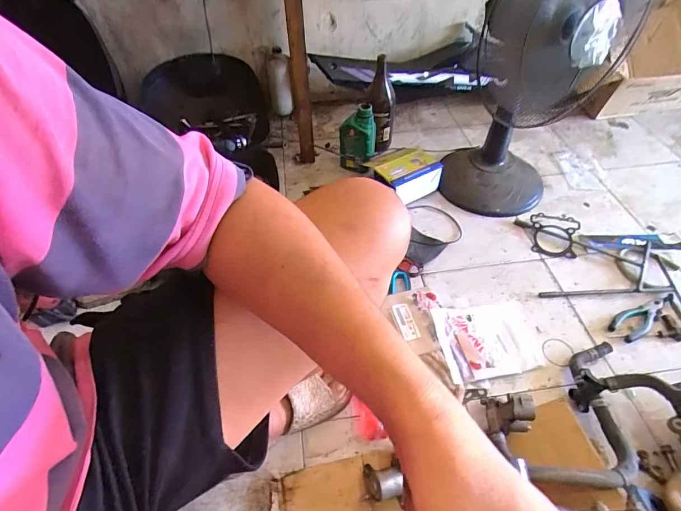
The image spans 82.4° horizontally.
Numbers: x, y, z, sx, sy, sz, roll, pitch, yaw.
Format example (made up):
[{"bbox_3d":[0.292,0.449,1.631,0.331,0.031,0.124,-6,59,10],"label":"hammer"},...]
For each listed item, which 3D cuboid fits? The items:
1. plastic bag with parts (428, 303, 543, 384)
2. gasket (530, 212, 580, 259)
[{"bbox_3d":[0.291,0.164,0.764,0.202,0.028,0.149,-6,49,-8],"label":"plastic bag with parts"},{"bbox_3d":[0.527,-0.049,0.953,0.112,0.009,0.139,11,53,10],"label":"gasket"}]

